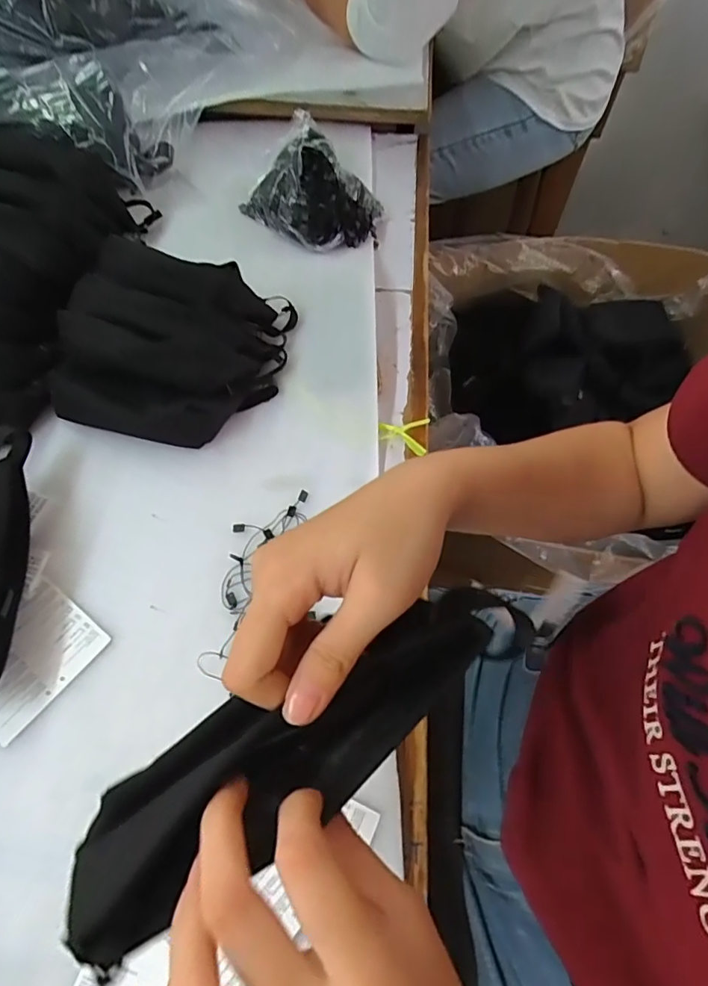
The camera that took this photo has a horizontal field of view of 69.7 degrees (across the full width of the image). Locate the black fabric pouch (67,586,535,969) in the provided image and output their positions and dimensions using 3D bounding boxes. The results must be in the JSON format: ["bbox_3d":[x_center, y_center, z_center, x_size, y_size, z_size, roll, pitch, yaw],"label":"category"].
[{"bbox_3d":[-0.012,0.101,0.219,0.212,0.046,0.053,-26,63,-19],"label":"black fabric pouch"}]

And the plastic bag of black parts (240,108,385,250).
[{"bbox_3d":[-0.047,-0.367,0.613,0.160,0.063,0.120,40,68,18],"label":"plastic bag of black parts"}]

